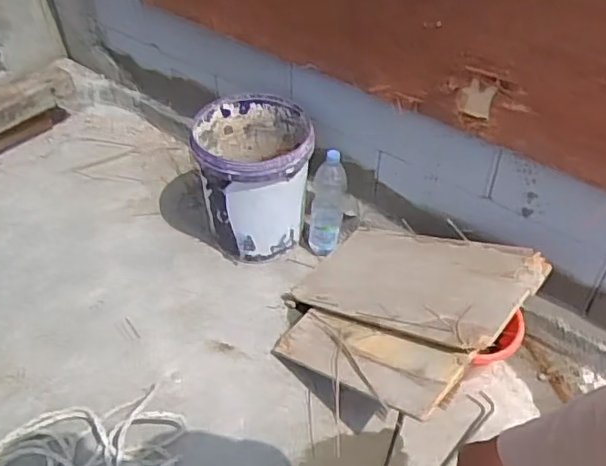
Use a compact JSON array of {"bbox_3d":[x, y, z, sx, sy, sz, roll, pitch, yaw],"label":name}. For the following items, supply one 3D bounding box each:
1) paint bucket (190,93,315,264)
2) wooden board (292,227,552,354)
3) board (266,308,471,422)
[{"bbox_3d":[-0.128,-0.140,1.634,0.277,0.360,0.288,0,44,0],"label":"paint bucket"},{"bbox_3d":[0.241,0.099,1.406,0.567,0.032,0.291,8,44,48],"label":"wooden board"},{"bbox_3d":[0.124,0.261,1.298,0.453,0.022,0.150,9,51,46],"label":"board"}]

